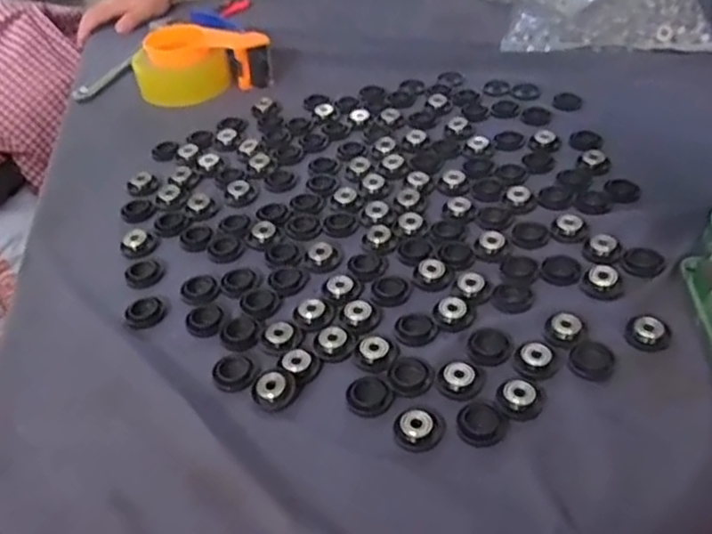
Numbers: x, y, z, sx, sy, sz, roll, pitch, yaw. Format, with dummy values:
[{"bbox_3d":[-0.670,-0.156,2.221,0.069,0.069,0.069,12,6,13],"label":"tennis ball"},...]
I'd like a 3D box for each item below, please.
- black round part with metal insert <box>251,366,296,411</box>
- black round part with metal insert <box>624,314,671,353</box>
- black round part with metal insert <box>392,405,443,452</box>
[{"bbox_3d":[-0.062,0.087,0.523,0.031,0.010,0.035,-1,41,5],"label":"black round part with metal insert"},{"bbox_3d":[0.222,0.048,0.537,0.032,0.010,0.039,15,45,22],"label":"black round part with metal insert"},{"bbox_3d":[0.044,0.109,0.491,0.034,0.008,0.036,-3,41,2],"label":"black round part with metal insert"}]

